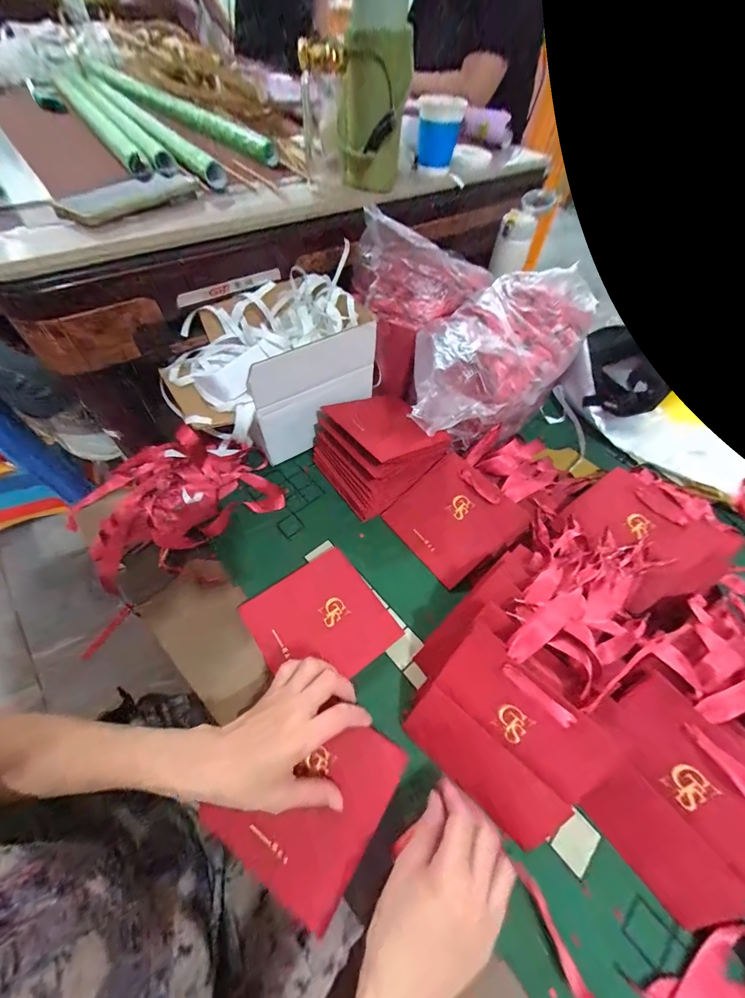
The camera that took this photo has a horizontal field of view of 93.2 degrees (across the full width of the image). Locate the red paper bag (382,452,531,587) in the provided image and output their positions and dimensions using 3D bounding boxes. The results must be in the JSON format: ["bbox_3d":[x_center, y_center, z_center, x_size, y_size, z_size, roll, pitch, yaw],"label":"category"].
[{"bbox_3d":[0.110,0.025,0.480,0.140,0.018,0.137,-41,69,1],"label":"red paper bag"}]

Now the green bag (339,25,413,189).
[{"bbox_3d":[0.000,-0.525,0.486,0.090,0.147,0.062,-2,55,-3],"label":"green bag"}]

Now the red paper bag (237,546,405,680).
[{"bbox_3d":[-0.061,0.142,0.409,0.139,0.017,0.135,-30,61,-21],"label":"red paper bag"}]

